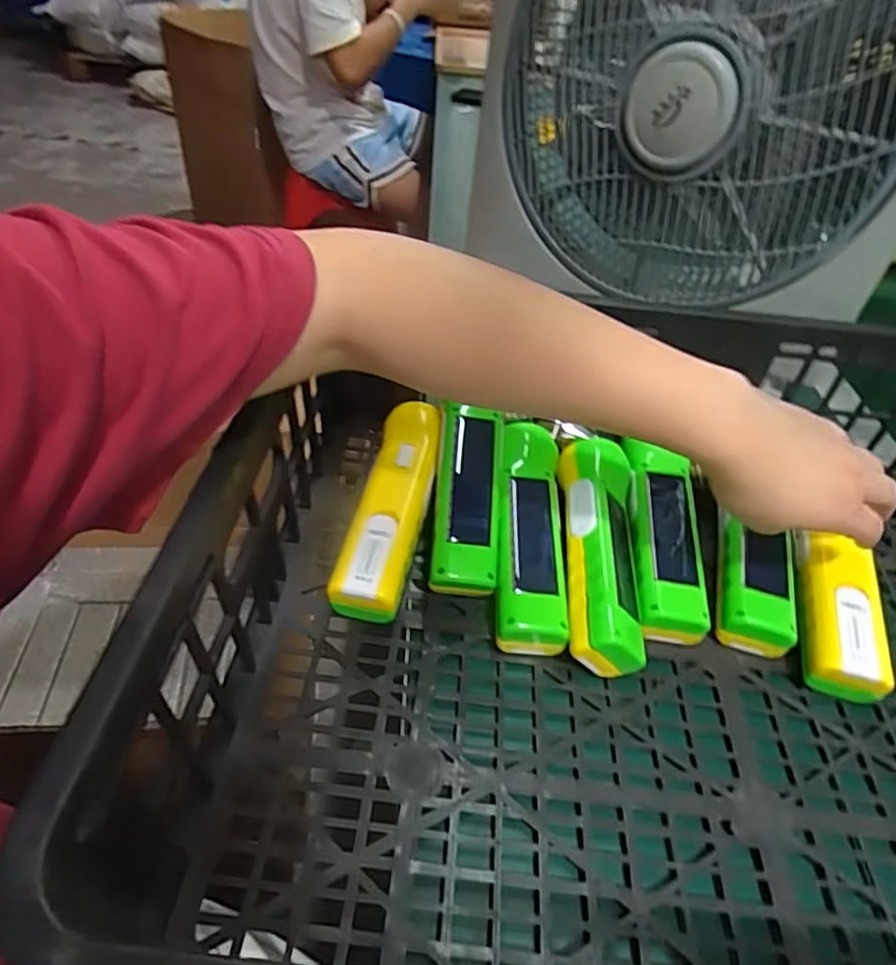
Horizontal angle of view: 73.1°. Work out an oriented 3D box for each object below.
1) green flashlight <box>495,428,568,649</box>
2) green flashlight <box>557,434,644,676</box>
[{"bbox_3d":[0.054,0.032,0.409,0.044,0.052,0.168,6,44,0],"label":"green flashlight"},{"bbox_3d":[0.100,0.039,0.397,0.047,0.042,0.171,-16,42,22],"label":"green flashlight"}]

